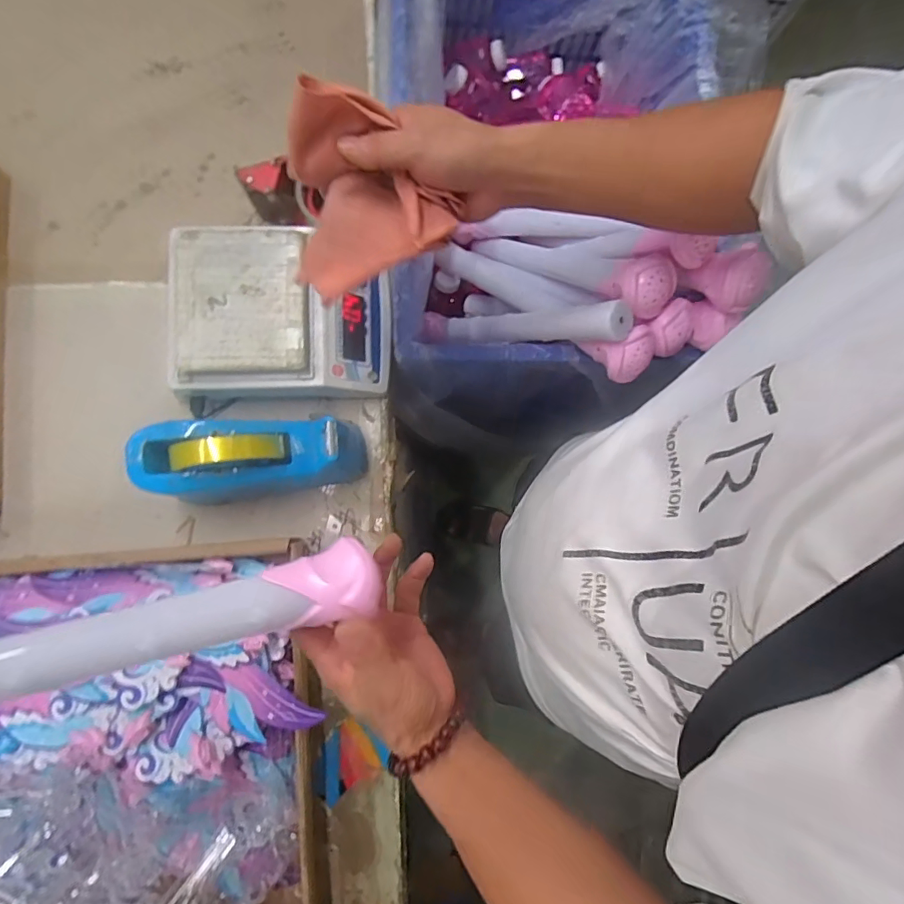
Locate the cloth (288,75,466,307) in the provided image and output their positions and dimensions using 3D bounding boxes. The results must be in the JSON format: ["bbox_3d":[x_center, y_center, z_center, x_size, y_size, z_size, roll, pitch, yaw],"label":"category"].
[{"bbox_3d":[-0.061,-0.180,0.340,0.113,0.072,0.096,-20,80,-4],"label":"cloth"}]

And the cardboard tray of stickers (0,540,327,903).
[{"bbox_3d":[-0.312,0.291,0.468,0.363,0.073,0.386,-4,83,-5],"label":"cardboard tray of stickers"}]

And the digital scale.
[{"bbox_3d":[-0.178,-0.143,0.527,0.220,0.061,0.173,-2,83,-5],"label":"digital scale"}]

